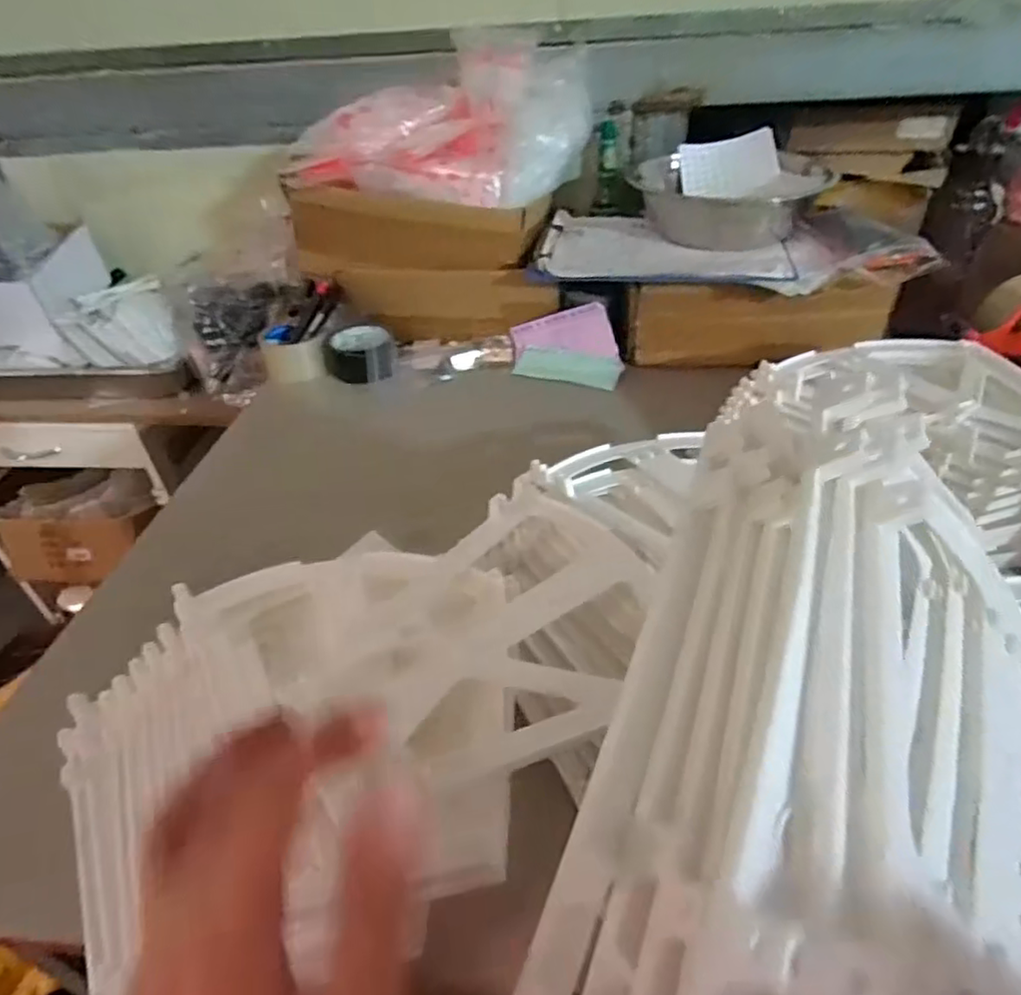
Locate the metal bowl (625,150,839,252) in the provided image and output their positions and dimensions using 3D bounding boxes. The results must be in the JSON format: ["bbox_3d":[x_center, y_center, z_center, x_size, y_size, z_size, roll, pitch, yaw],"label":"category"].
[{"bbox_3d":[0.281,-0.385,0.819,0.210,0.066,0.191,-2,38,2],"label":"metal bowl"}]

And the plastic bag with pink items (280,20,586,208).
[{"bbox_3d":[-0.084,-0.484,0.831,0.354,0.147,0.259,4,39,9],"label":"plastic bag with pink items"}]

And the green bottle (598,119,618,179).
[{"bbox_3d":[0.142,-0.507,0.936,0.028,0.070,0.030,1,39,5],"label":"green bottle"}]

